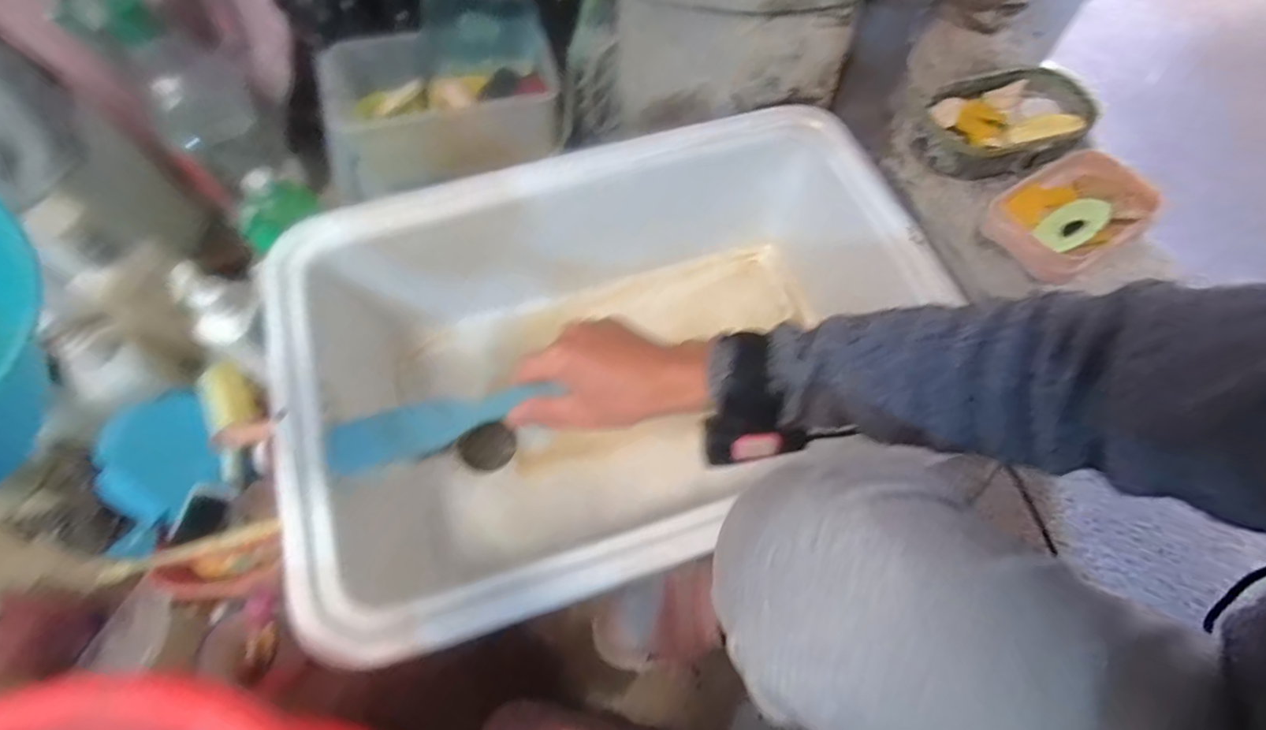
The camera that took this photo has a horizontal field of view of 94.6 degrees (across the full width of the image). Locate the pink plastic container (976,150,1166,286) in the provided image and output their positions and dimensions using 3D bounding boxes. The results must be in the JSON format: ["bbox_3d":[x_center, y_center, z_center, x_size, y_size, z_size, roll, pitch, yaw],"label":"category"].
[{"bbox_3d":[0.355,-0.126,0.470,0.134,0.023,0.087,-30,69,-15],"label":"pink plastic container"}]

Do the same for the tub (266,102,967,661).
[{"bbox_3d":[-0.013,-0.007,0.599,0.581,0.195,0.383,-18,66,-11],"label":"tub"}]

